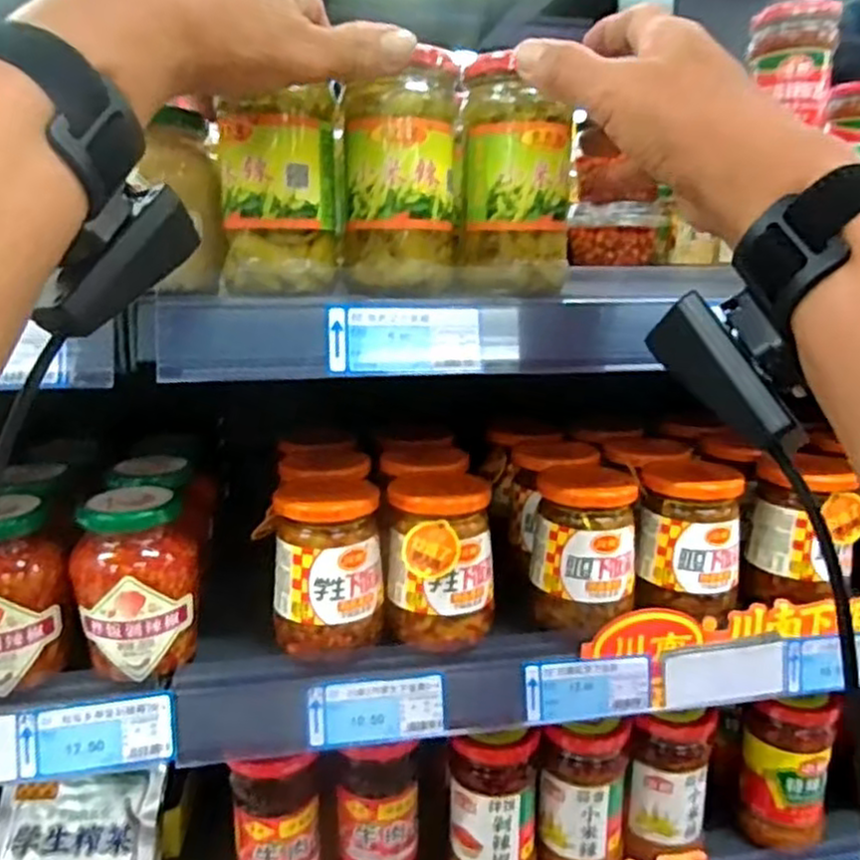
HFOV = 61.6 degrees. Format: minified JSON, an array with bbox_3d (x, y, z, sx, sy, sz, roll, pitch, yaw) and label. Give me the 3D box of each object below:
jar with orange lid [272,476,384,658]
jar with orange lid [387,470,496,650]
[{"bbox_3d":[-0.065,0.082,0.467,0.070,0.099,0.076,-1,14,-6],"label":"jar with orange lid"},{"bbox_3d":[0.007,0.084,0.467,0.068,0.102,0.058,-13,19,-42],"label":"jar with orange lid"}]

